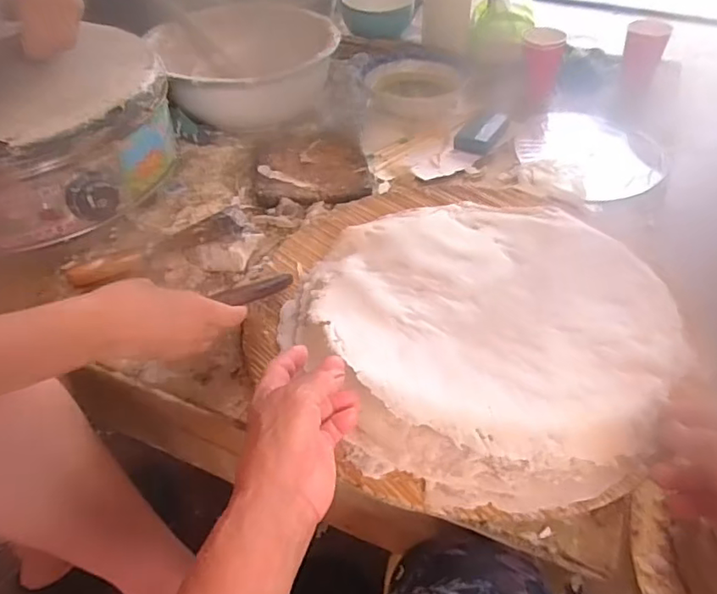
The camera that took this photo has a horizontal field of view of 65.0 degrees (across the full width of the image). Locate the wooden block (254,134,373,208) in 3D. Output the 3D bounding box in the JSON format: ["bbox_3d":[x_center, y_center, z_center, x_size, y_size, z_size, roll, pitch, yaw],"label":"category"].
[{"bbox_3d":[-0.063,-0.175,0.750,0.146,0.020,0.144,-6,46,-5],"label":"wooden block"}]

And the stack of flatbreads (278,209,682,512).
[{"bbox_3d":[0.125,0.015,0.527,0.340,0.044,0.337,-21,49,-19],"label":"stack of flatbreads"}]

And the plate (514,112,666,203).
[{"bbox_3d":[0.329,-0.207,0.794,0.193,0.020,0.215,-24,50,-21],"label":"plate"}]

